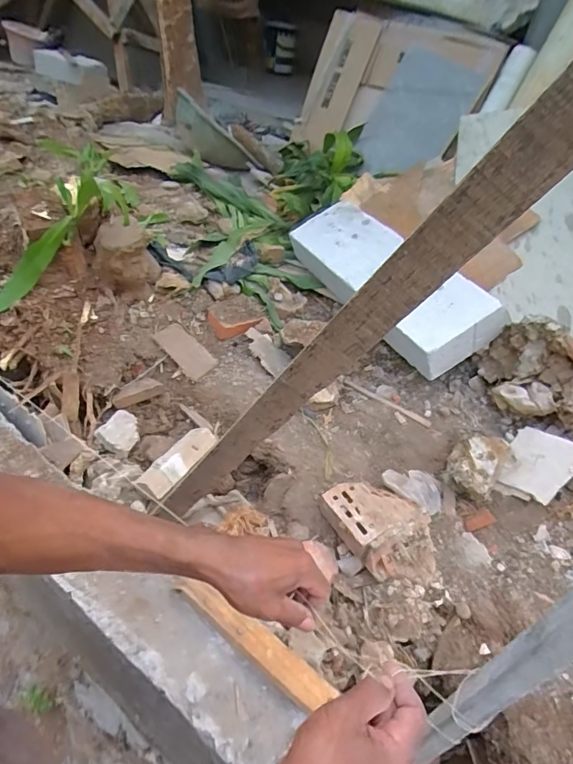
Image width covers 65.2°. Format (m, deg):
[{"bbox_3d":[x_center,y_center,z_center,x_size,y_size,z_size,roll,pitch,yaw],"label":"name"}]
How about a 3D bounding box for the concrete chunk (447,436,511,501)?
[{"bbox_3d":[0.364,0.161,0.867,0.095,0.068,0.133,32,45,25],"label":"concrete chunk"}]

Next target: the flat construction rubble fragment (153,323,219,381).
[{"bbox_3d":[-0.236,-0.072,1.047,0.147,0.008,0.074,44,65,7],"label":"flat construction rubble fragment"}]

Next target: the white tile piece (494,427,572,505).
[{"bbox_3d":[0.479,0.156,0.854,0.110,0.015,0.160,12,51,45],"label":"white tile piece"}]

